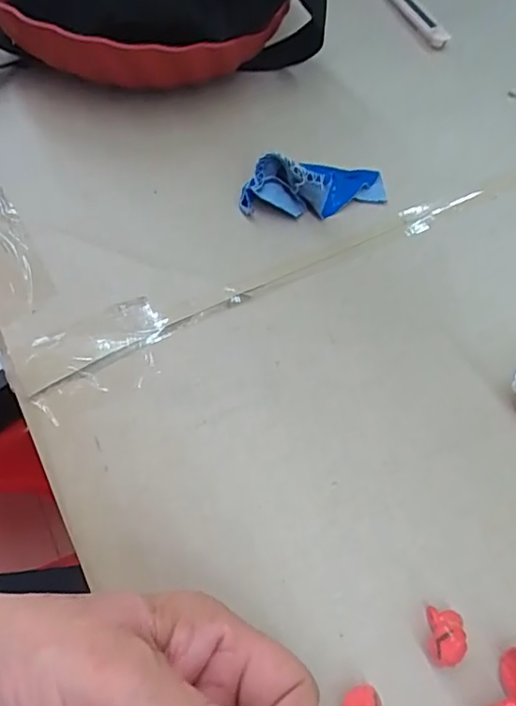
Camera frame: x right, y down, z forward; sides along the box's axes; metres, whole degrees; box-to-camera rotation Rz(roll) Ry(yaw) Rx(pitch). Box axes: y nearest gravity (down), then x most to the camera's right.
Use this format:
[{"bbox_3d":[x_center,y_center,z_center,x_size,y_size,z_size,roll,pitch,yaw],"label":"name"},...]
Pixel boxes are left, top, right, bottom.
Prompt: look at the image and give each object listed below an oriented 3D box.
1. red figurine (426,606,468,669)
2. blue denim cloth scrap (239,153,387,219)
[{"bbox_3d":[0.074,0.113,0.221,0.014,0.013,0.020,14,60,9],"label":"red figurine"},{"bbox_3d":[0.036,-0.107,0.344,0.093,0.032,0.034,-17,61,-9],"label":"blue denim cloth scrap"}]

